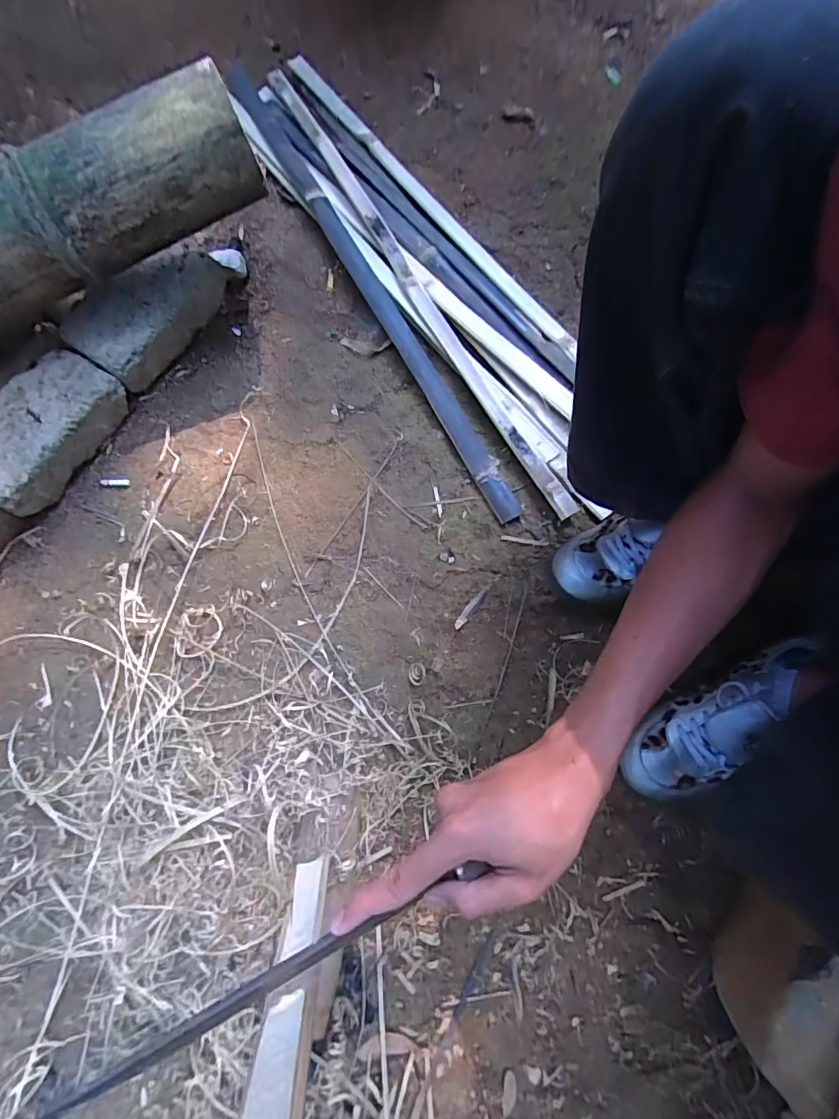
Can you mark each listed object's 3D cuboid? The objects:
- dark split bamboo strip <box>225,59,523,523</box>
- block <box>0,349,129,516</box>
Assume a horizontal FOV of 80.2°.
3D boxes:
[{"bbox_3d":[-0.087,-0.429,0.734,0.046,0.026,0.867,-28,78,-7],"label":"dark split bamboo strip"},{"bbox_3d":[-0.479,-0.163,0.640,0.107,0.072,0.199,29,78,7],"label":"block"}]

